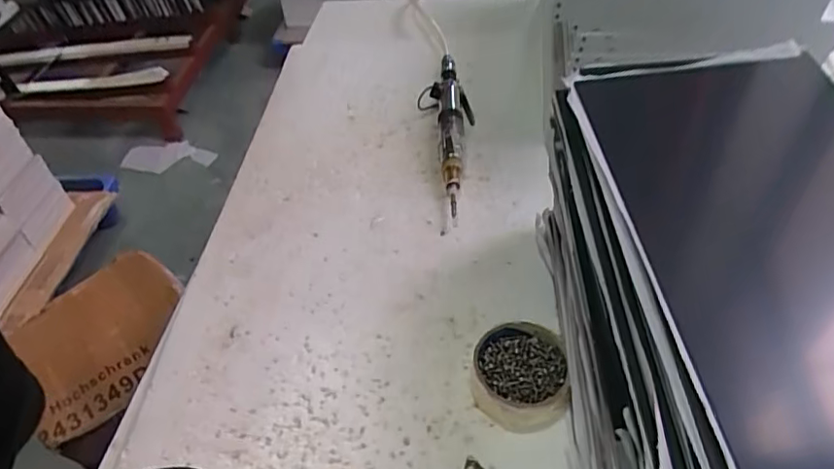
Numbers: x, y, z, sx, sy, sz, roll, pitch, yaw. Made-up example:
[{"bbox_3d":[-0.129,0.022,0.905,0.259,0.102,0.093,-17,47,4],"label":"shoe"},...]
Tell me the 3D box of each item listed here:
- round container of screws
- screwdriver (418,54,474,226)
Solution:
[{"bbox_3d":[0.088,0.122,0.492,0.081,0.033,0.090,1,48,8],"label":"round container of screws"},{"bbox_3d":[0.037,-0.139,0.724,0.069,0.040,0.318,-2,48,6],"label":"screwdriver"}]

